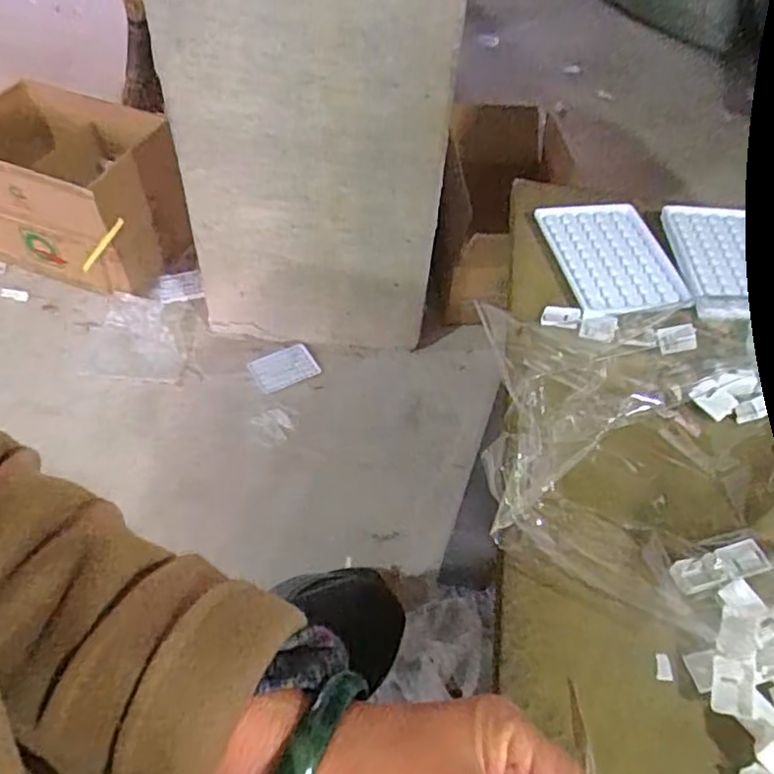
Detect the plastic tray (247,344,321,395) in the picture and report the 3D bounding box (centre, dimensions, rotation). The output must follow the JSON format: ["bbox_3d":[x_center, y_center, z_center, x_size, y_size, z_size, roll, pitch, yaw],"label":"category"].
[{"bbox_3d":[-0.213,-0.040,1.348,0.124,0.019,0.086,-22,56,-21],"label":"plastic tray"}]

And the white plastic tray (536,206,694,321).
[{"bbox_3d":[0.186,-0.106,0.539,0.096,0.016,0.129,-6,52,-10],"label":"white plastic tray"}]

